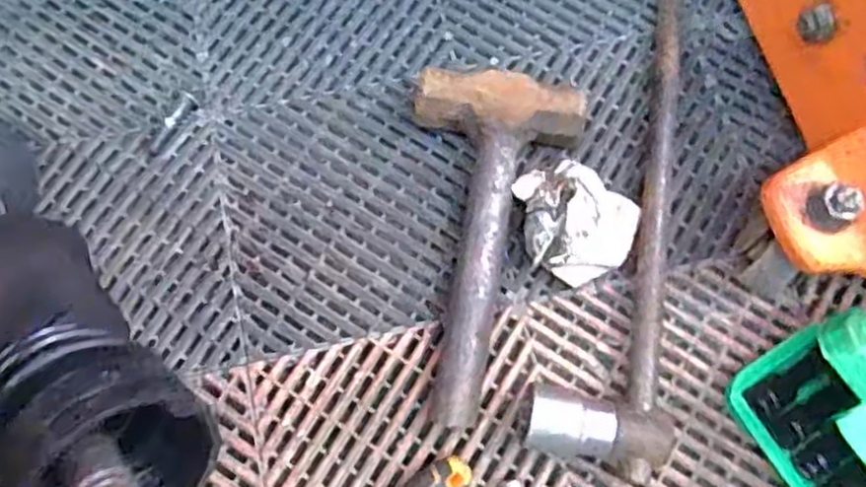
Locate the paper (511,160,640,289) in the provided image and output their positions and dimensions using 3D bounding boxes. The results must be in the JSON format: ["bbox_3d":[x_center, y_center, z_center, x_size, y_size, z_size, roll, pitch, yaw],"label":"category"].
[{"bbox_3d":[0.105,-0.018,0.510,0.095,0.074,0.086,8,73,3],"label":"paper"}]

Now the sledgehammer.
[{"bbox_3d":[0.043,-0.001,0.514,0.125,0.047,0.259,4,73,2],"label":"sledgehammer"}]

